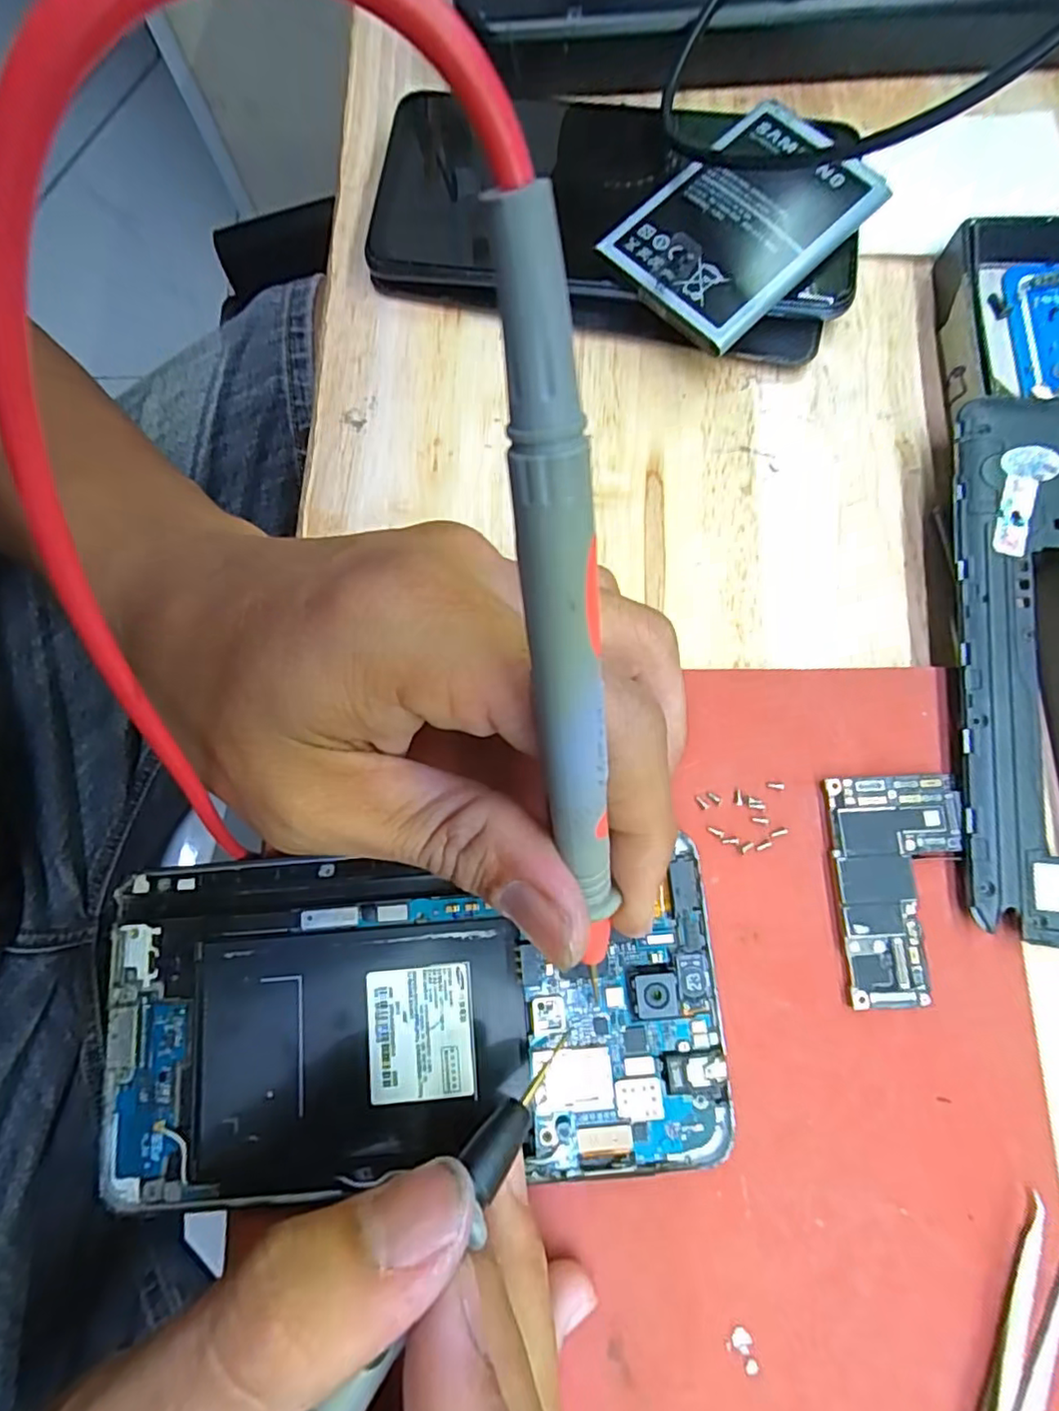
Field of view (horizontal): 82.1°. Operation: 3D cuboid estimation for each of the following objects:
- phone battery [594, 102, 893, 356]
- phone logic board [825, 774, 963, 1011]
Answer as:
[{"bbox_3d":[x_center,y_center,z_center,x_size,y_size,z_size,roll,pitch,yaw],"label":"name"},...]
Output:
[{"bbox_3d":[0.066,-0.148,0.185,0.078,0.009,0.050,-44,83,-7],"label":"phone battery"},{"bbox_3d":[0.095,0.046,0.155,0.032,0.004,0.055,-1,78,1],"label":"phone logic board"}]

